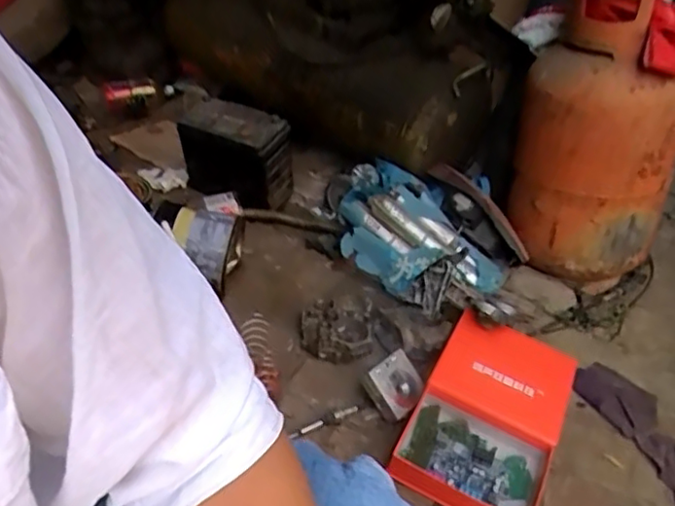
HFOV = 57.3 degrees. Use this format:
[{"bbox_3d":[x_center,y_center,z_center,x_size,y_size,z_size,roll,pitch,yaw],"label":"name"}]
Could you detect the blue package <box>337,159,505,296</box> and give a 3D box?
[{"bbox_3d":[0.145,-0.025,1.316,0.384,0.170,0.213,32,42,31],"label":"blue package"}]

